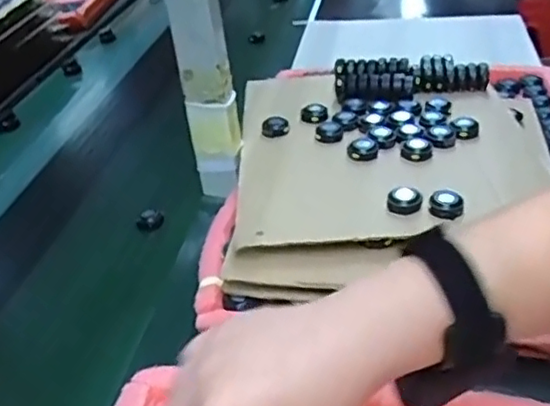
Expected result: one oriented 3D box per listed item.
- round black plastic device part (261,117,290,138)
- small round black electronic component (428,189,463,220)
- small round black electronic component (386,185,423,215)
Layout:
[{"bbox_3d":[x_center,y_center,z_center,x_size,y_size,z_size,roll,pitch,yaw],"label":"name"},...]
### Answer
[{"bbox_3d":[0.000,-0.084,0.697,0.030,0.011,0.031,-5,34,4],"label":"round black plastic device part"},{"bbox_3d":[0.149,0.000,0.550,0.028,0.016,0.028,2,35,14],"label":"small round black electronic component"},{"bbox_3d":[0.115,-0.003,0.561,0.030,0.014,0.030,2,35,14],"label":"small round black electronic component"}]

